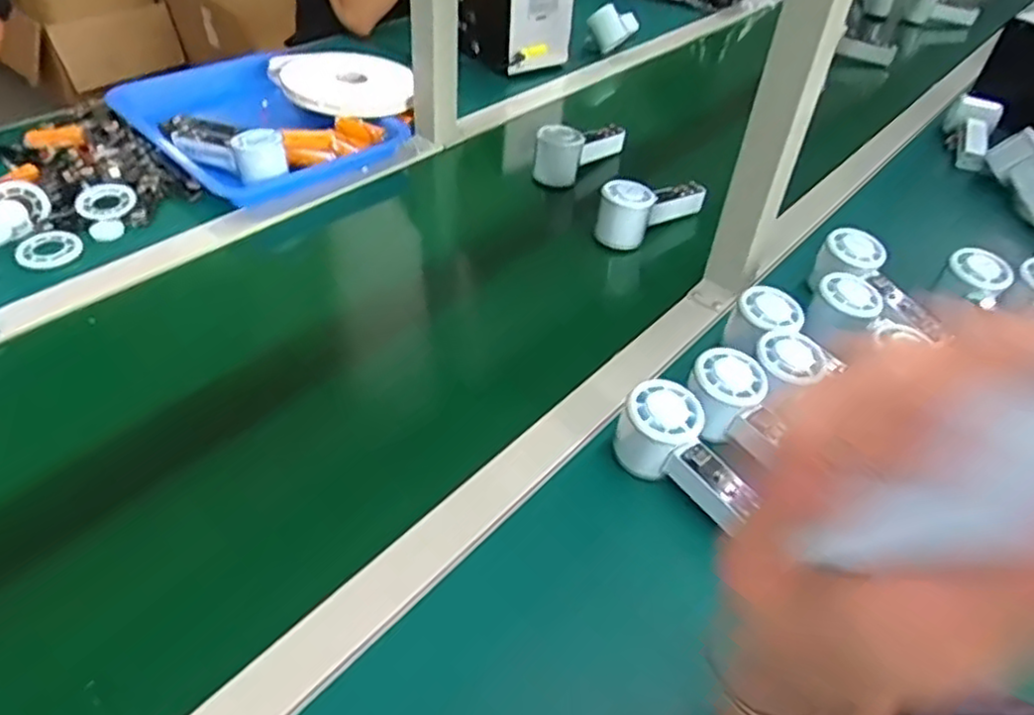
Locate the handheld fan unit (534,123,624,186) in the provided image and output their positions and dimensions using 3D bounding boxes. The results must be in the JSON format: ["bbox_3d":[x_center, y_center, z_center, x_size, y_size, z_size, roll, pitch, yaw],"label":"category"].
[{"bbox_3d":[0.084,-0.268,0.910,0.138,0.071,0.053,-30,52,-32],"label":"handheld fan unit"}]

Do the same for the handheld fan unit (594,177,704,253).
[{"bbox_3d":[0.155,-0.180,0.829,0.157,0.061,0.059,-30,53,-33],"label":"handheld fan unit"}]

